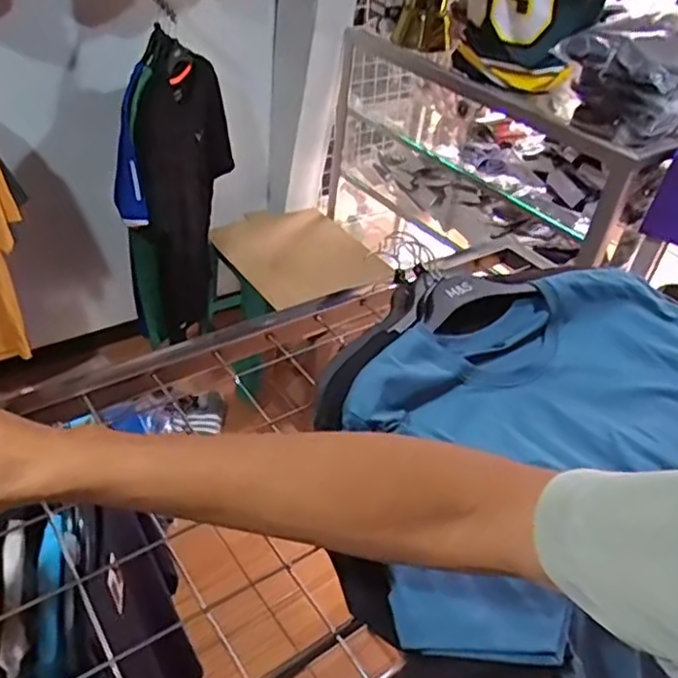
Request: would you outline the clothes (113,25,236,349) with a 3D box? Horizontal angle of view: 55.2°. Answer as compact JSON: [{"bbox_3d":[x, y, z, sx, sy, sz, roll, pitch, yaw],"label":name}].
[{"bbox_3d":[-0.403,-0.347,1.641,0.100,0.735,0.402,15,40,10],"label":"clothes"}]

